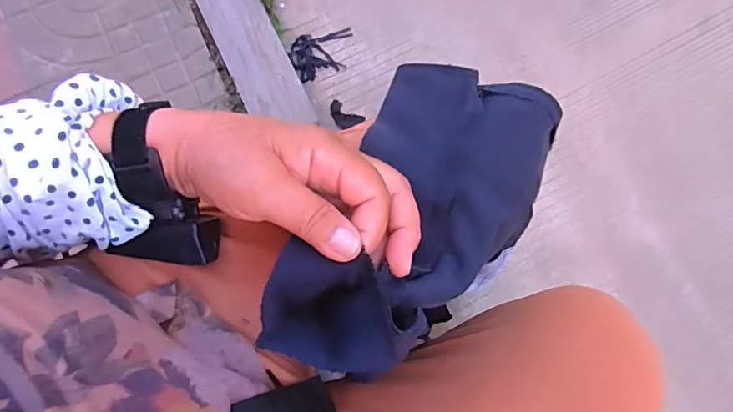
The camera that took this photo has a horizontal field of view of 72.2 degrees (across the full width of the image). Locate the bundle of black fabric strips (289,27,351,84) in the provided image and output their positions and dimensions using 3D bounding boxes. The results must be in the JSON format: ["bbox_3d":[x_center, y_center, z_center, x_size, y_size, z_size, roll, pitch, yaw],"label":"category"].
[{"bbox_3d":[-0.084,-0.303,0.987,0.132,0.012,0.094,-23,80,-6],"label":"bundle of black fabric strips"}]

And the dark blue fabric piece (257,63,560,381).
[{"bbox_3d":[0.031,-0.004,0.317,0.126,0.037,0.238,38,67,6],"label":"dark blue fabric piece"}]

